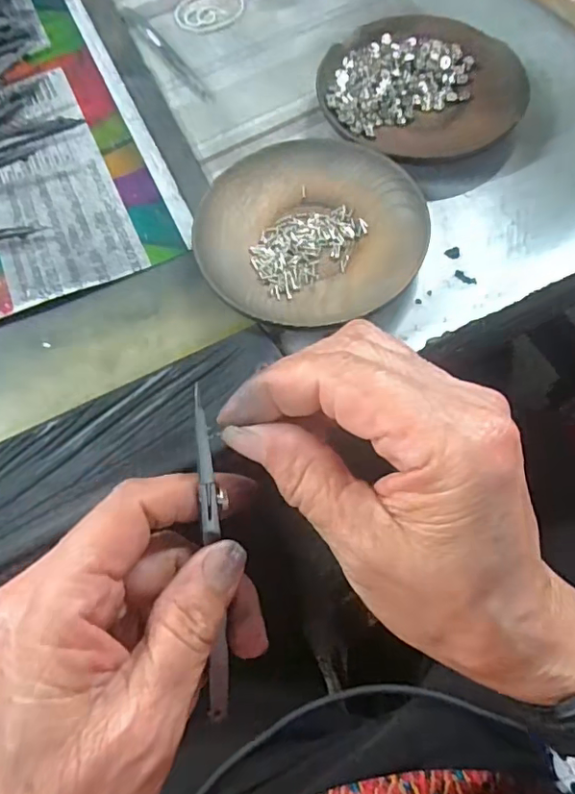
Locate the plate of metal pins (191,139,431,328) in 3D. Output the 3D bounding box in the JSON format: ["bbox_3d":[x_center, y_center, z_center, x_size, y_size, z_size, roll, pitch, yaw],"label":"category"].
[{"bbox_3d":[0.011,-0.085,0.276,0.112,0.016,0.112,-1,67,2],"label":"plate of metal pins"}]

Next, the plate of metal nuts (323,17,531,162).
[{"bbox_3d":[0.077,-0.181,0.314,0.113,0.020,0.102,2,67,3],"label":"plate of metal nuts"}]

